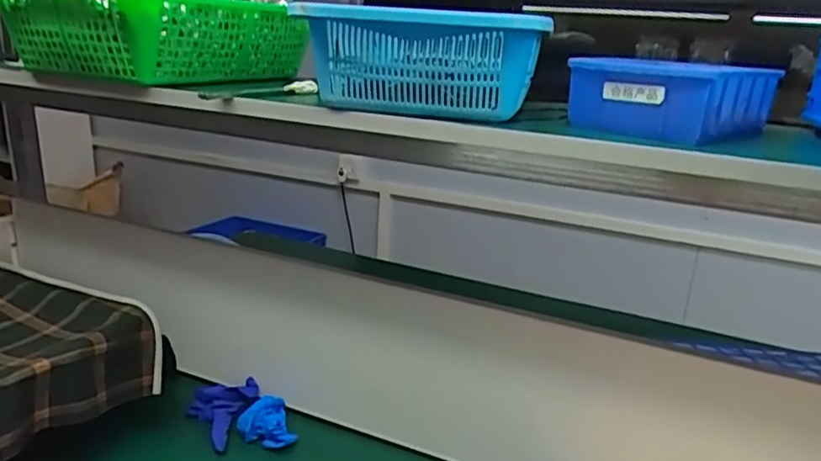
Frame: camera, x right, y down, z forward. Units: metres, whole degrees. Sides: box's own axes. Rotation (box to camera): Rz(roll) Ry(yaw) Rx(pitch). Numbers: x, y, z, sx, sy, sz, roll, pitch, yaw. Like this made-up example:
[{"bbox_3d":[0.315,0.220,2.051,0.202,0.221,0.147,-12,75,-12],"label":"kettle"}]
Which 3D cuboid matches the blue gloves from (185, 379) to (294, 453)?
[{"bbox_3d":[-0.228,0.257,0.848,0.109,0.048,0.143,-10,22,-36],"label":"blue gloves"}]

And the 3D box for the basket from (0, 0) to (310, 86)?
[{"bbox_3d":[-0.307,-0.243,0.780,0.240,0.092,0.295,10,19,20],"label":"basket"}]

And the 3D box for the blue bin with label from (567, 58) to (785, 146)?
[{"bbox_3d":[0.248,-0.122,0.581,0.172,0.057,0.117,-13,24,-41],"label":"blue bin with label"}]

